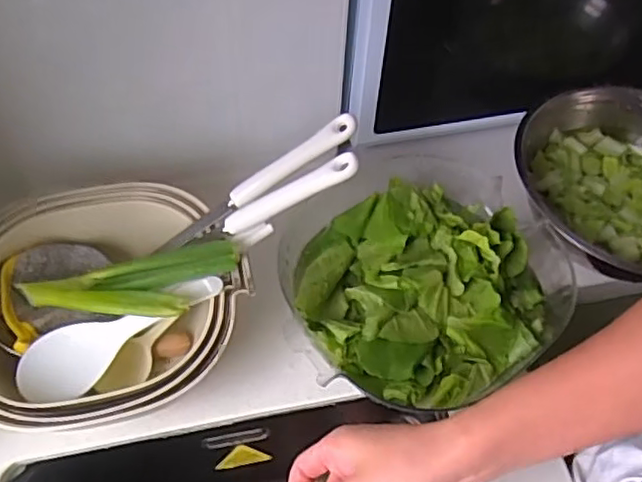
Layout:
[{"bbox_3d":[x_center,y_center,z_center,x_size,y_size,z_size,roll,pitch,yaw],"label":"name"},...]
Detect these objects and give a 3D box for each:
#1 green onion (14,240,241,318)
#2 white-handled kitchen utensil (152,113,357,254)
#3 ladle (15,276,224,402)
[{"bbox_3d":[-0.159,0.040,0.511,0.186,0.040,0.067,-7,56,-7],"label":"green onion"},{"bbox_3d":[-0.057,-0.046,0.545,0.203,0.015,0.019,-33,59,10],"label":"white-handled kitchen utensil"},{"bbox_3d":[-0.162,0.071,0.507,0.170,0.039,0.055,-27,61,-19],"label":"ladle"}]

